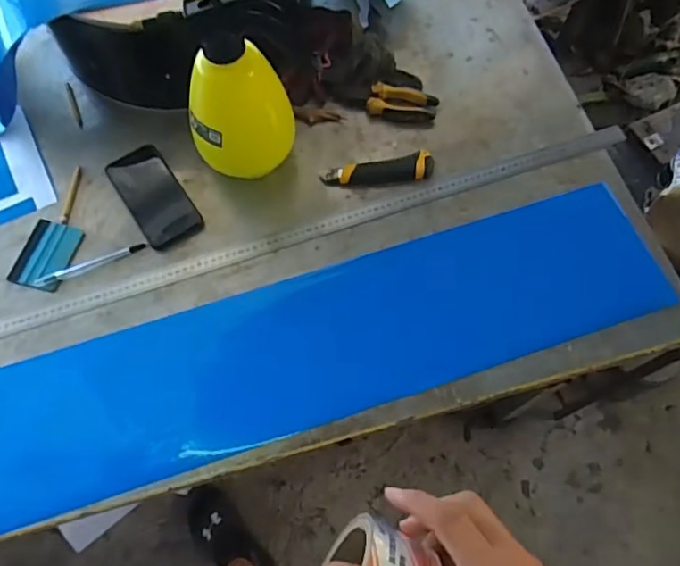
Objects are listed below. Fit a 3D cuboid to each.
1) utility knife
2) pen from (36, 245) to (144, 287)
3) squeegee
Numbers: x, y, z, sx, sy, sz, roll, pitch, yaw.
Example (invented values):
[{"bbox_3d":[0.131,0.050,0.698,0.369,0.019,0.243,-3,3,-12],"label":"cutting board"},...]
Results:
[{"bbox_3d":[0.057,-0.161,0.822,0.161,0.019,0.040,-9,67,-2],"label":"utility knife"},{"bbox_3d":[-0.342,-0.026,0.780,0.152,0.007,0.014,-21,68,-7],"label":"pen"},{"bbox_3d":[-0.406,-0.039,0.785,0.075,0.004,0.099,15,68,8],"label":"squeegee"}]

